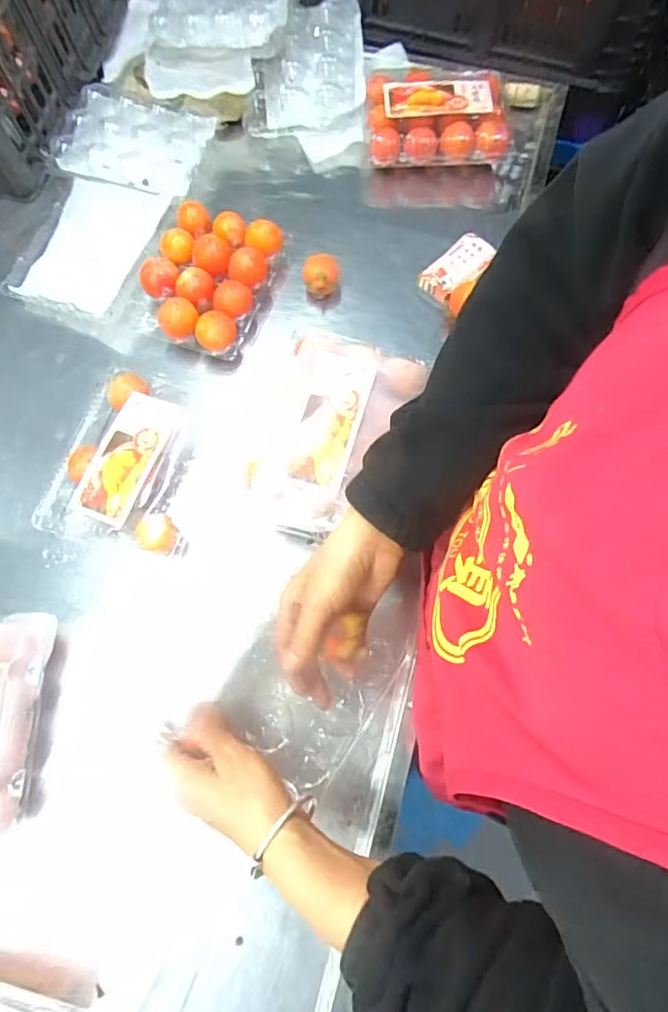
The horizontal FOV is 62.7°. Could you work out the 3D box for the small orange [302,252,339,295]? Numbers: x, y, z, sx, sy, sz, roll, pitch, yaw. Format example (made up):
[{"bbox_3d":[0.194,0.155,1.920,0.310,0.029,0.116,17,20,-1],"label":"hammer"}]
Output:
[{"bbox_3d":[-0.015,-0.280,0.664,0.045,0.037,0.047,1,71,0],"label":"small orange"}]

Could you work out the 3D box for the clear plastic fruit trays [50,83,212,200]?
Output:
[{"bbox_3d":[-0.265,-0.484,0.737,0.187,0.056,0.132,9,71,3],"label":"clear plastic fruit trays"}]

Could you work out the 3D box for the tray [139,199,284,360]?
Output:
[{"bbox_3d":[-0.149,-0.276,0.658,0.143,0.062,0.191,21,72,7],"label":"tray"}]

